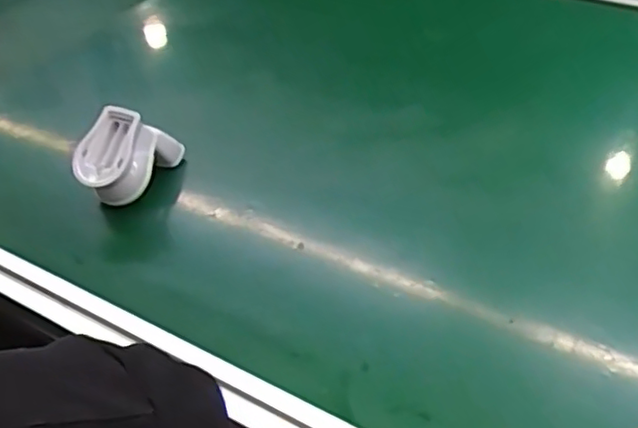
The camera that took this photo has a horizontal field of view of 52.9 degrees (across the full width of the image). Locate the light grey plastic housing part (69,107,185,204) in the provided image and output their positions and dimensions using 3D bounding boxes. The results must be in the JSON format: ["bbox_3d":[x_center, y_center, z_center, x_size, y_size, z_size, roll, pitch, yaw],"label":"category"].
[{"bbox_3d":[-0.207,-0.058,0.687,0.059,0.100,0.112,16,47,20],"label":"light grey plastic housing part"}]

